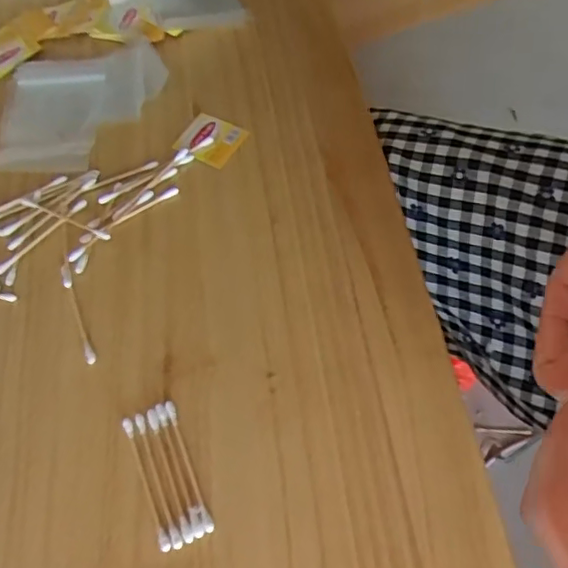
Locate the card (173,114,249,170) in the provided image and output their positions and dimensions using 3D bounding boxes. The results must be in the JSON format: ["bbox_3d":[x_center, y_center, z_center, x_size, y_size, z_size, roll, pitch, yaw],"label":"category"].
[{"bbox_3d":[-0.054,-0.104,0.416,0.046,0.005,0.037,26,70,21],"label":"card"}]

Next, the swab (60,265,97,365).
[{"bbox_3d":[-0.124,0.017,0.347,0.006,0.004,0.070,-22,61,-10],"label":"swab"}]

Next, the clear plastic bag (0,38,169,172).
[{"bbox_3d":[-0.153,-0.135,0.435,0.115,0.009,0.123,-1,59,2],"label":"clear plastic bag"}]

